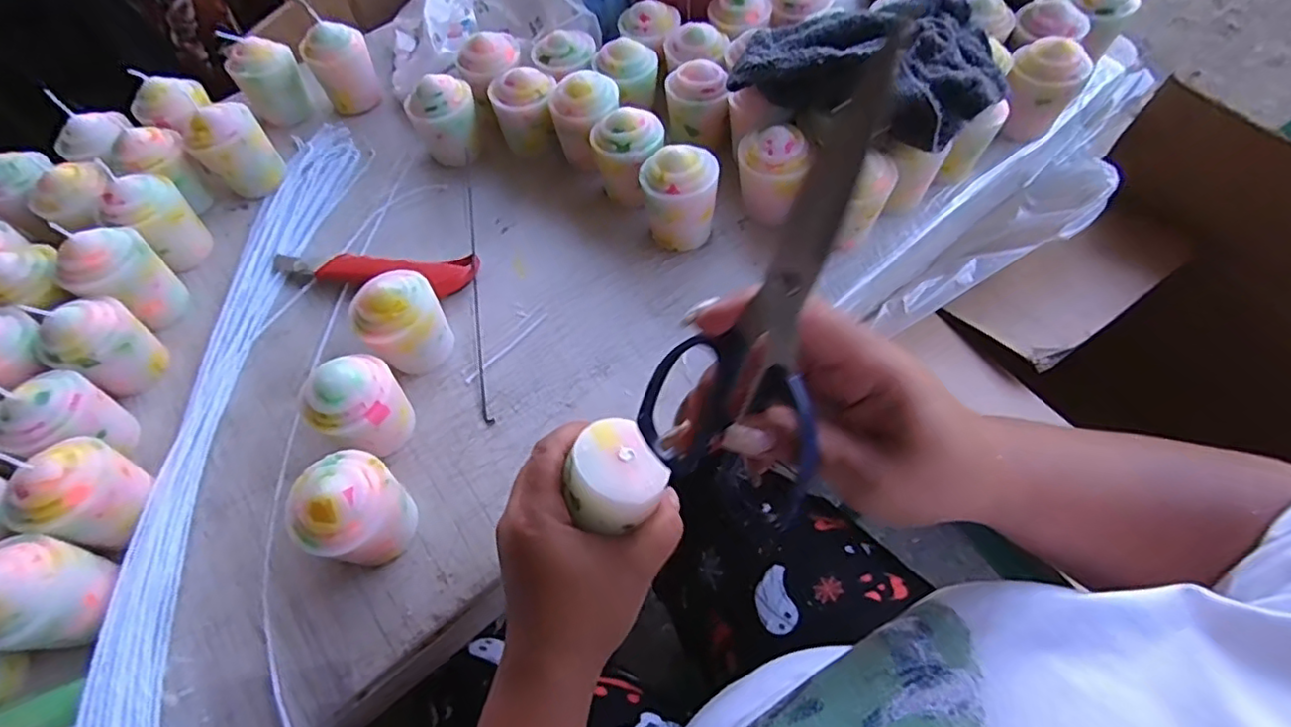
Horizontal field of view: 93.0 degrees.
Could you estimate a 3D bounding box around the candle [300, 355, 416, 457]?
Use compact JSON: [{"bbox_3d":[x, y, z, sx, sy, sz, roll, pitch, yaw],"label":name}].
[{"bbox_3d":[-0.177,0.029,0.390,0.055,0.065,0.056,30,67,18],"label":"candle"}]

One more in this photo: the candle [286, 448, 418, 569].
[{"bbox_3d":[-0.168,0.084,0.354,0.051,0.071,0.055,-1,61,3],"label":"candle"}]

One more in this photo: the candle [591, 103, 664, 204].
[{"bbox_3d":[-0.011,-0.168,0.493,0.051,0.065,0.055,36,69,21],"label":"candle"}]

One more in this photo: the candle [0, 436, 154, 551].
[{"bbox_3d":[-0.334,0.071,0.357,0.045,0.058,0.055,6,61,7],"label":"candle"}]

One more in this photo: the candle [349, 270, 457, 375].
[{"bbox_3d":[-0.164,-0.026,0.423,0.055,0.065,0.047,-38,65,-16],"label":"candle"}]

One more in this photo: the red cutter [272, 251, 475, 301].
[{"bbox_3d":[-0.218,-0.076,0.483,0.171,0.022,0.036,7,61,7],"label":"red cutter"}]

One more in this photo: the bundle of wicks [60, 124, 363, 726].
[{"bbox_3d":[-0.289,0.101,0.498,0.106,0.240,0.615,-6,61,0],"label":"bundle of wicks"}]

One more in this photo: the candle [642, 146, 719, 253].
[{"bbox_3d":[0.025,-0.118,0.463,0.054,0.073,0.056,-1,61,3],"label":"candle"}]

